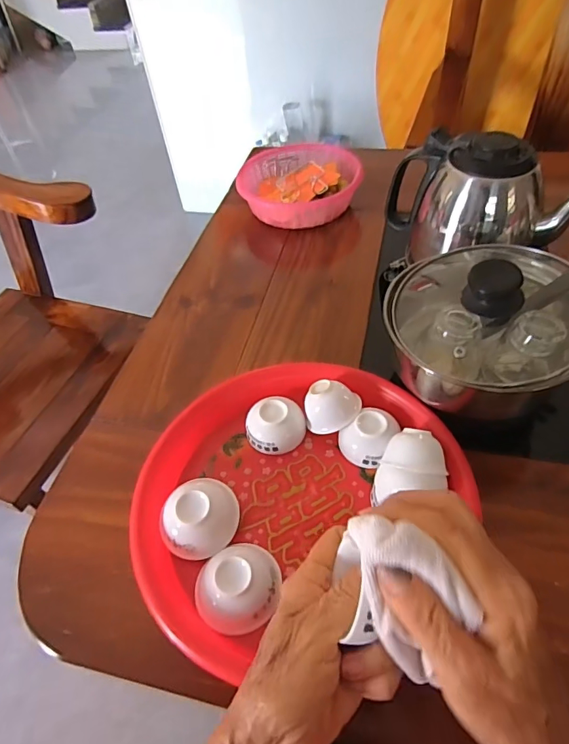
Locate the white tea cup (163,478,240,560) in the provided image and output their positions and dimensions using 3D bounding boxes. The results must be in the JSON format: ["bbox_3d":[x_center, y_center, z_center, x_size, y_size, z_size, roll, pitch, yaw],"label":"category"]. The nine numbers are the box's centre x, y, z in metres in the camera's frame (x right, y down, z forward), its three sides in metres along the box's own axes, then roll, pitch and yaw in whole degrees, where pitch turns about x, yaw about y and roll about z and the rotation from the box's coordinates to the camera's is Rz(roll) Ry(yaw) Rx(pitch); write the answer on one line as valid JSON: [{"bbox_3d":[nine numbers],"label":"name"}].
[{"bbox_3d":[-0.066,0.108,0.355,0.058,0.028,0.056,-3,50,4],"label":"white tea cup"}]

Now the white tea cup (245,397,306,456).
[{"bbox_3d":[-0.008,0.047,0.413,0.051,0.025,0.044,-11,50,-3],"label":"white tea cup"}]

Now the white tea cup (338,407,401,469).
[{"bbox_3d":[0.070,0.054,0.395,0.042,0.025,0.044,-3,50,4],"label":"white tea cup"}]

